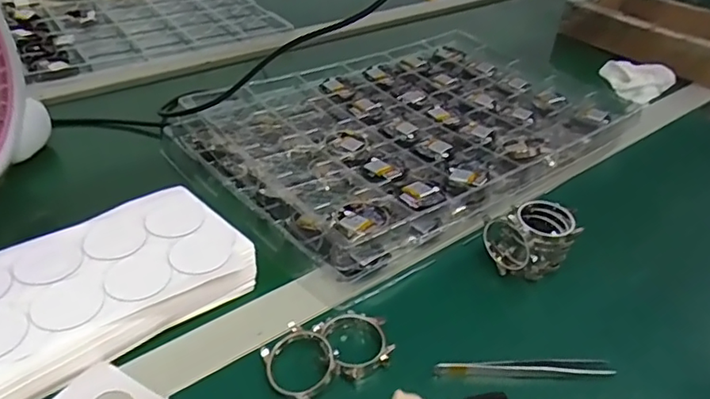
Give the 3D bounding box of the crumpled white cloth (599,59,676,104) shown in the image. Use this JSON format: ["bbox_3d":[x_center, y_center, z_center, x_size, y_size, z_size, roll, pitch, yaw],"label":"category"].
[{"bbox_3d":[0.393,-0.168,0.807,0.093,0.037,0.068,22,40,22],"label":"crumpled white cloth"}]

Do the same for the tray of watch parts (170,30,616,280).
[{"bbox_3d":[0.051,-0.085,0.652,0.454,0.041,0.319,-24,45,-33],"label":"tray of watch parts"}]

